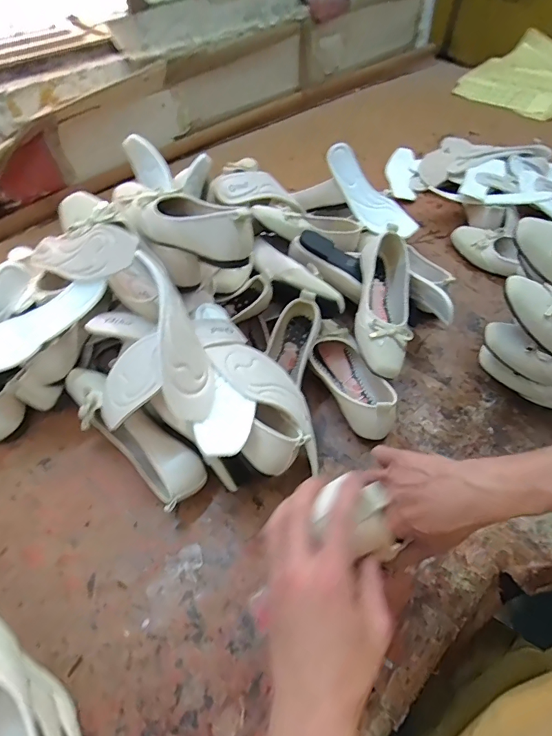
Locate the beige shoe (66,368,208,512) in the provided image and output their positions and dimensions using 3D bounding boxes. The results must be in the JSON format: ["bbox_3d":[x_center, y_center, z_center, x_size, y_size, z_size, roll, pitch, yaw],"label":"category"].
[{"bbox_3d":[-0.203,0.093,0.597,0.252,0.104,0.068,32,59,26],"label":"beige shoe"}]

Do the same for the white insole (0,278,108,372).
[{"bbox_3d":[-0.336,-0.057,0.583,0.224,0.049,0.071,-27,54,-18],"label":"white insole"}]

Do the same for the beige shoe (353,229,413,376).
[{"bbox_3d":[0.169,-0.102,0.664,0.082,0.081,0.235,6,51,8],"label":"beige shoe"}]

